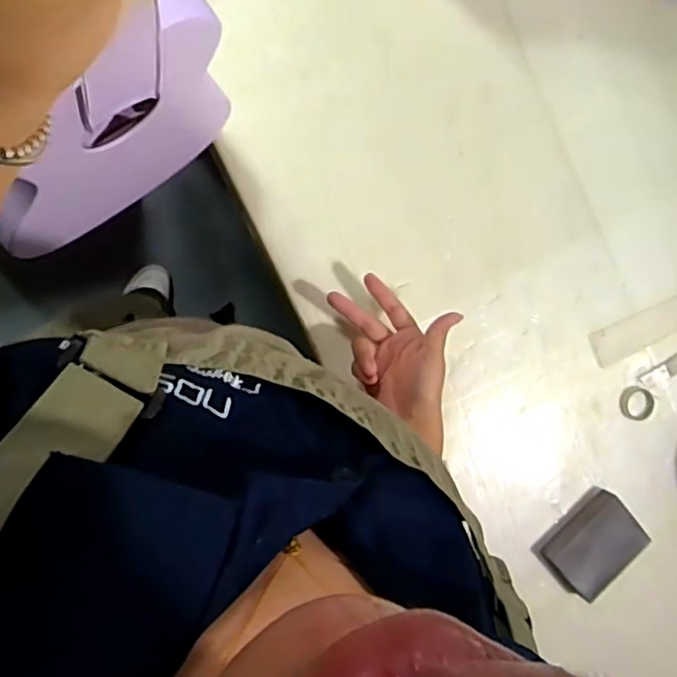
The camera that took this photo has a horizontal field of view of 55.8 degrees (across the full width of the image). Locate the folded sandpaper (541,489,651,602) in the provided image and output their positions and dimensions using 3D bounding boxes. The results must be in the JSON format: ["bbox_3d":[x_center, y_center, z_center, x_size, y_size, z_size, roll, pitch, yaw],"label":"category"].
[{"bbox_3d":[0.265,0.213,0.661,0.072,0.020,0.094,45,83,-10],"label":"folded sandpaper"}]

